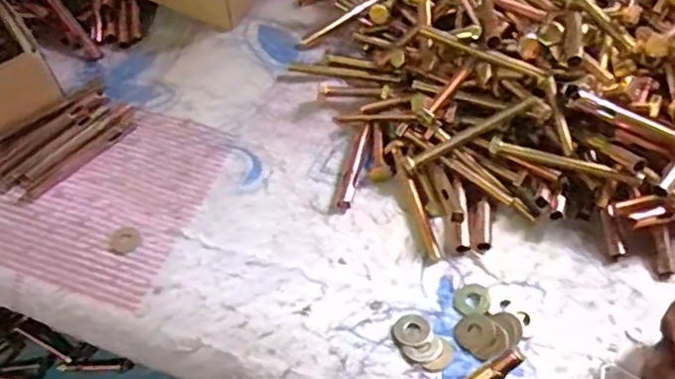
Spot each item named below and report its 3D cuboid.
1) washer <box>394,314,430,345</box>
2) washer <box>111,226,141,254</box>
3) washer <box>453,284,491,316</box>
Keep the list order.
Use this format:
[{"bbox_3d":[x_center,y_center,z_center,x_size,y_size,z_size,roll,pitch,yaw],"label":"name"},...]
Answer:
[{"bbox_3d":[0.050,0.092,0.406,0.023,0.004,0.023,-2,53,3],"label":"washer"},{"bbox_3d":[-0.158,0.037,0.456,0.021,0.004,0.021,-2,53,3],"label":"washer"},{"bbox_3d":[0.092,0.076,0.419,0.025,0.004,0.026,-14,39,3],"label":"washer"}]

